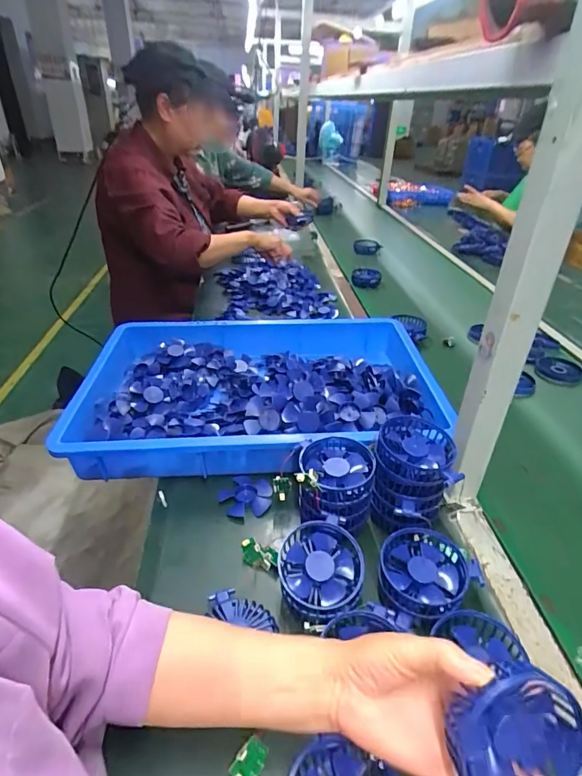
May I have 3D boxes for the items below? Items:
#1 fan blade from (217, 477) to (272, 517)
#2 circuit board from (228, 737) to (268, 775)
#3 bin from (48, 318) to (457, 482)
[{"bbox_3d":[-0.062,0.151,0.594,0.068,0.020,0.063,2,34,-1],"label":"fan blade"},{"bbox_3d":[-0.034,0.308,0.354,0.024,0.005,0.031,35,52,5],"label":"circuit board"},{"bbox_3d":[-0.059,-0.014,0.738,0.558,0.083,0.384,-2,34,0],"label":"bin"}]

